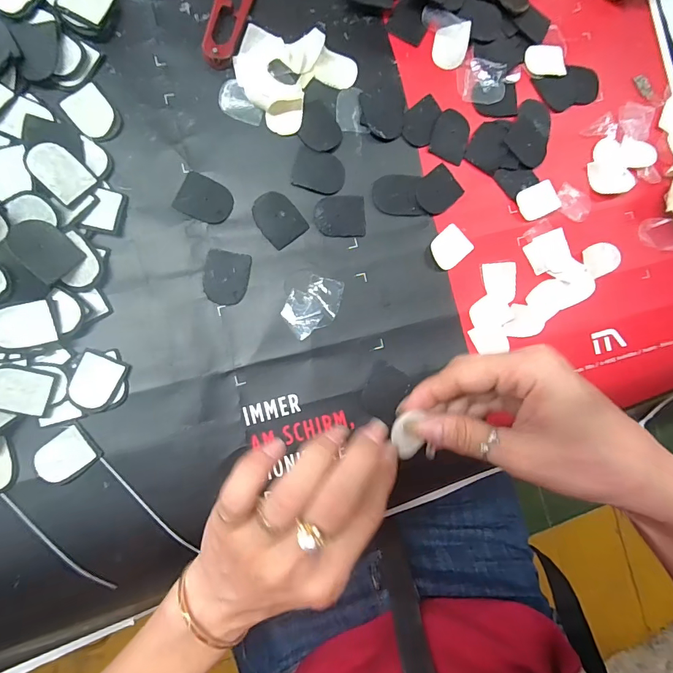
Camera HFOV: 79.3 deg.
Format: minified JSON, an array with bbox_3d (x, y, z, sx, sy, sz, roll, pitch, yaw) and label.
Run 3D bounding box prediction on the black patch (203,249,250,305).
[{"bbox_3d":[-0.071,-0.038,0.263,0.028,0.004,0.034,9,87,-9],"label":"black patch"}]

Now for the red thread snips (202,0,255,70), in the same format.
[{"bbox_3d":[-0.065,-0.224,0.267,0.023,0.010,0.100,14,86,-8],"label":"red thread snips"}]

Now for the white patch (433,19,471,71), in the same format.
[{"bbox_3d":[0.081,-0.204,0.286,0.024,0.004,0.028,4,105,11],"label":"white patch"}]

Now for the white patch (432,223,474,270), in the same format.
[{"bbox_3d":[0.080,-0.062,0.286,0.029,0.004,0.025,-42,95,-8],"label":"white patch"}]

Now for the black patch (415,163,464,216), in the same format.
[{"bbox_3d":[0.072,-0.103,0.288,0.033,0.004,0.027,-41,95,-8],"label":"black patch"}]

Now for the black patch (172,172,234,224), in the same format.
[{"bbox_3d":[-0.085,-0.089,0.262,0.034,0.004,0.027,25,85,-8],"label":"black patch"}]

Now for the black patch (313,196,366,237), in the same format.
[{"bbox_3d":[0.003,-0.082,0.276,0.035,0.004,0.027,-4,89,-9],"label":"black patch"}]

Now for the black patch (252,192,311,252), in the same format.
[{"bbox_3d":[-0.039,-0.078,0.268,0.027,0.004,0.035,-40,94,-8],"label":"black patch"}]

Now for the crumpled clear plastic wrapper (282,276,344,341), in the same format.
[{"bbox_3d":[-0.014,-0.022,0.270,0.043,0.004,0.030,-35,94,-8],"label":"crumpled clear plastic wrapper"}]

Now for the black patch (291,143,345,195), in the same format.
[{"bbox_3d":[-0.011,-0.111,0.272,0.034,0.004,0.028,12,86,-9],"label":"black patch"}]

